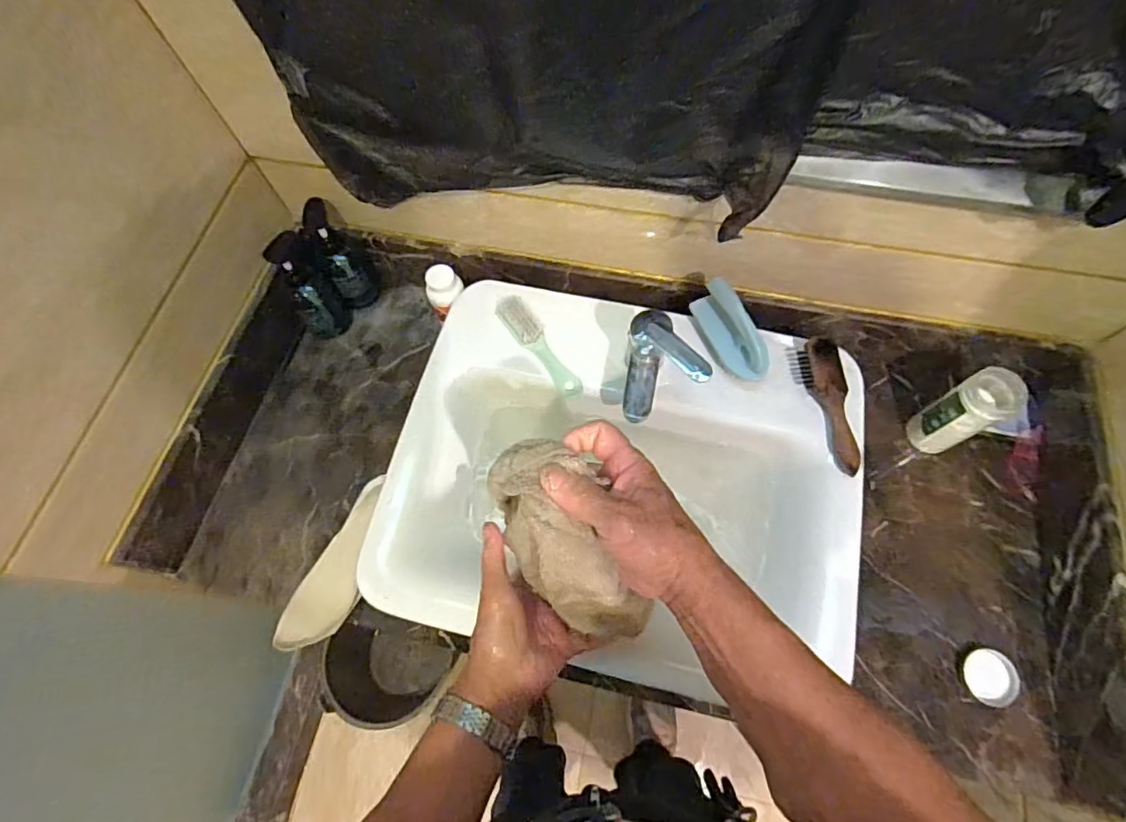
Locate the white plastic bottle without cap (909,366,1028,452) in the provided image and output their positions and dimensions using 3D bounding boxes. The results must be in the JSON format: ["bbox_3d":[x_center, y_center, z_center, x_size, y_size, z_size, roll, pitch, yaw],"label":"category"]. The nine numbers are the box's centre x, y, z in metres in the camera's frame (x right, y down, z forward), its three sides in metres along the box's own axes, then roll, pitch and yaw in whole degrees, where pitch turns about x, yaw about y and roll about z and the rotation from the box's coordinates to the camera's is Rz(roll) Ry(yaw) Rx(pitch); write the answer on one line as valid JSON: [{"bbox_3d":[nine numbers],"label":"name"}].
[{"bbox_3d":[0.498,0.004,0.692,0.074,0.126,0.060,-27,70,-7],"label":"white plastic bottle without cap"}]

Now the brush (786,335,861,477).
[{"bbox_3d":[0.309,-0.009,0.644,0.052,0.024,0.163,-6,68,1],"label":"brush"}]

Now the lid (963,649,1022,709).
[{"bbox_3d":[0.487,0.302,0.625,0.060,0.006,0.058,-1,68,3],"label":"lid"}]

